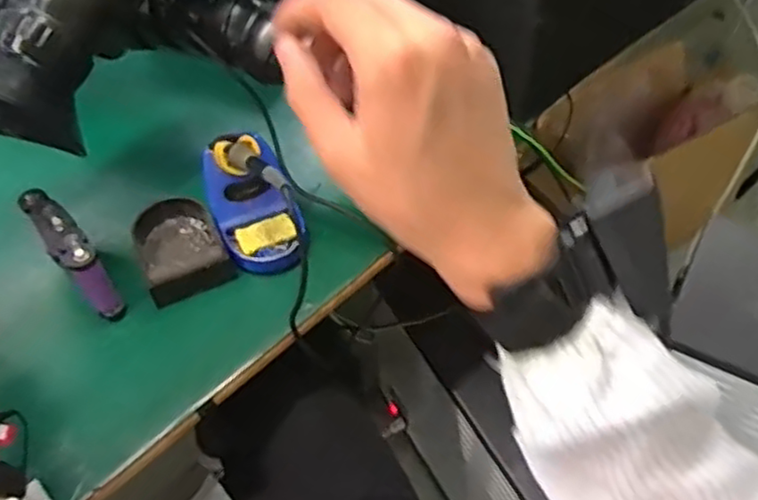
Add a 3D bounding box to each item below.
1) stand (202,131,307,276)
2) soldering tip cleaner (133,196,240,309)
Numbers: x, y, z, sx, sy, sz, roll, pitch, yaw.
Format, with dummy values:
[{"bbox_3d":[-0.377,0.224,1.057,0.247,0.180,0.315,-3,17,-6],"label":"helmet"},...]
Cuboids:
[{"bbox_3d":[-0.122,-0.060,0.647,0.080,0.091,0.143,-19,54,-11],"label":"stand"},{"bbox_3d":[-0.186,-0.006,0.653,0.085,0.038,0.108,-23,55,-14],"label":"soldering tip cleaner"}]

